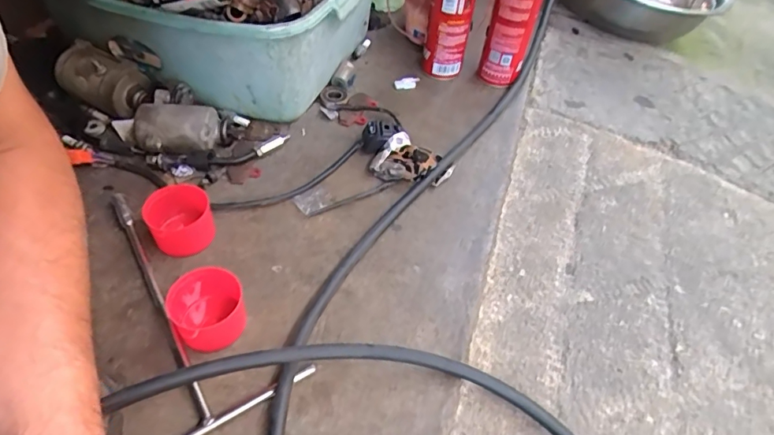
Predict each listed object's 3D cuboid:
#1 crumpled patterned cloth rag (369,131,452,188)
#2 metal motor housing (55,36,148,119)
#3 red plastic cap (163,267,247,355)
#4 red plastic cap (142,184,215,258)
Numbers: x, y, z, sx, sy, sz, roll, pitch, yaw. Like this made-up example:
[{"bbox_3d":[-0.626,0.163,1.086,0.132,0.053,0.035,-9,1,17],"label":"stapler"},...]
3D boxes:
[{"bbox_3d":[0.032,-0.069,0.627,0.095,0.031,0.062,19,51,11],"label":"crumpled patterned cloth rag"},{"bbox_3d":[-0.370,-0.174,0.649,0.127,0.072,0.065,24,52,15],"label":"metal motor housing"},{"bbox_3d":[-0.172,0.088,0.468,0.067,0.048,0.058,-7,51,-11],"label":"red plastic cap"},{"bbox_3d":[-0.226,0.003,0.540,0.063,0.042,0.070,-13,52,-16],"label":"red plastic cap"}]

